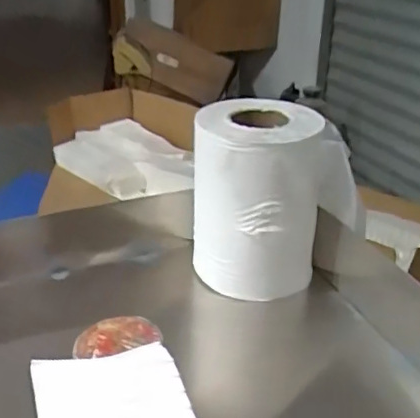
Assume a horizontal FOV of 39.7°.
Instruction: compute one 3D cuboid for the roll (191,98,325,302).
[{"bbox_3d":[0.059,-0.006,0.785,0.167,0.227,0.157,4,27,7],"label":"roll"}]

